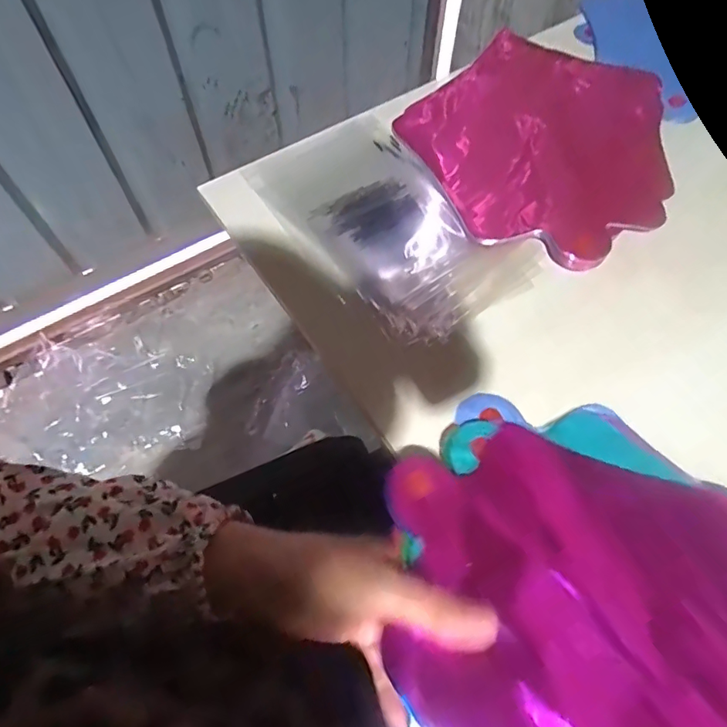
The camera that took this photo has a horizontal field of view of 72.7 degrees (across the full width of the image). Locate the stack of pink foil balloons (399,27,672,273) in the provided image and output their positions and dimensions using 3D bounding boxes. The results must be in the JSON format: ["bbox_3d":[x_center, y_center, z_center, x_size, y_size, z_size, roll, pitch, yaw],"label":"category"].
[{"bbox_3d":[0.154,-0.209,0.449,0.231,0.020,0.270,17,63,10],"label":"stack of pink foil balloons"}]

